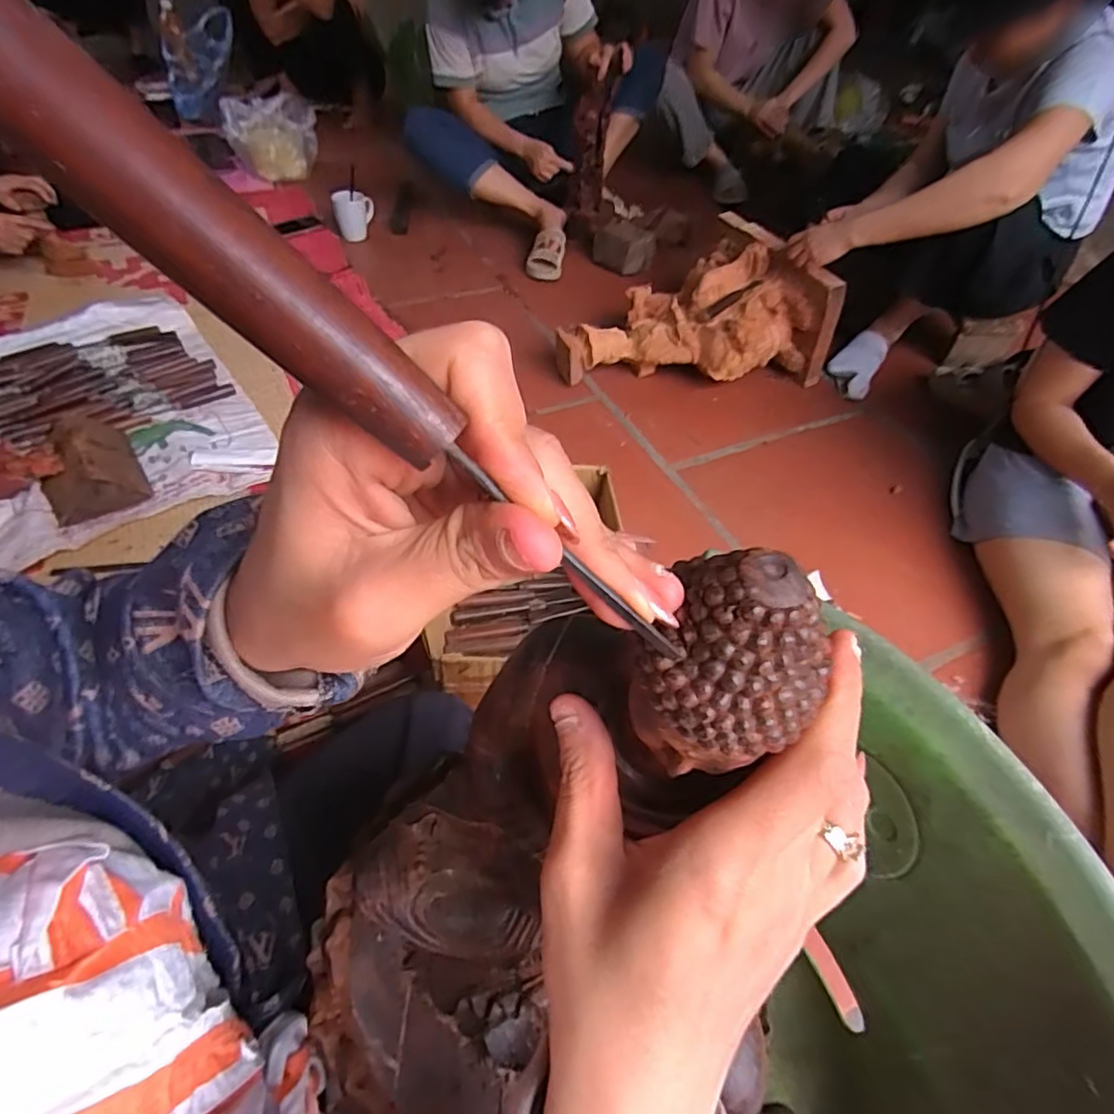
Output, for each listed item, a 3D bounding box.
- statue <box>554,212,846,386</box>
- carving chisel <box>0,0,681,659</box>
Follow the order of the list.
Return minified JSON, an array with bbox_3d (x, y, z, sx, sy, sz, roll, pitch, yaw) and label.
[{"bbox_3d":[0.246,-0.467,1.243,0.486,0.217,0.328,-18,52,-17],"label":"statue"},{"bbox_3d":[-0.036,-0.038,0.113,0.175,0.013,0.018,41,48,-22],"label":"carving chisel"}]

